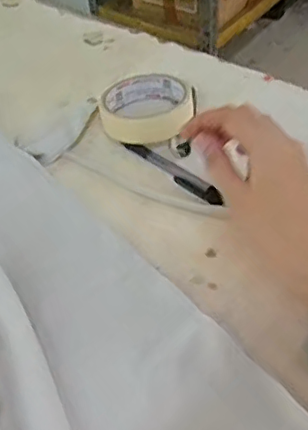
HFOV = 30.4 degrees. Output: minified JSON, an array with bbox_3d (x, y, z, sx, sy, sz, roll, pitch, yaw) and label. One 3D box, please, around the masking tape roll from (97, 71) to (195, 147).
[{"bbox_3d":[-0.007,-0.103,0.543,0.084,0.028,0.081,-4,47,4],"label":"masking tape roll"}]

